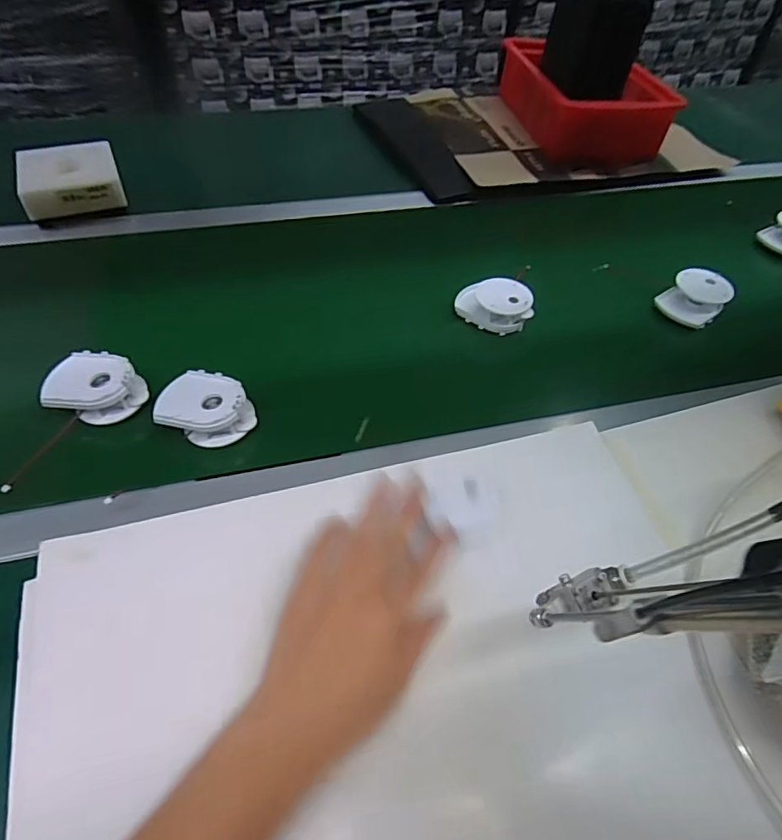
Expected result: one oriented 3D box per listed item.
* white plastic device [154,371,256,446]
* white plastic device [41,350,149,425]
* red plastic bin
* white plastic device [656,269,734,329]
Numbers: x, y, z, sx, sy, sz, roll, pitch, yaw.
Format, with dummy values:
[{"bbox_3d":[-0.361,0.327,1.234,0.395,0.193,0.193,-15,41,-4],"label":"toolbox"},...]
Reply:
[{"bbox_3d":[-0.168,-0.009,0.486,0.078,0.030,0.061,19,54,13],"label":"white plastic device"},{"bbox_3d":[-0.273,-0.029,0.494,0.078,0.038,0.057,8,52,4],"label":"white plastic device"},{"bbox_3d":[0.323,-0.535,0.881,0.196,0.089,0.321,-10,53,-10],"label":"red plastic bin"},{"bbox_3d":[0.365,-0.148,0.634,0.074,0.031,0.063,-36,61,-26],"label":"white plastic device"}]

